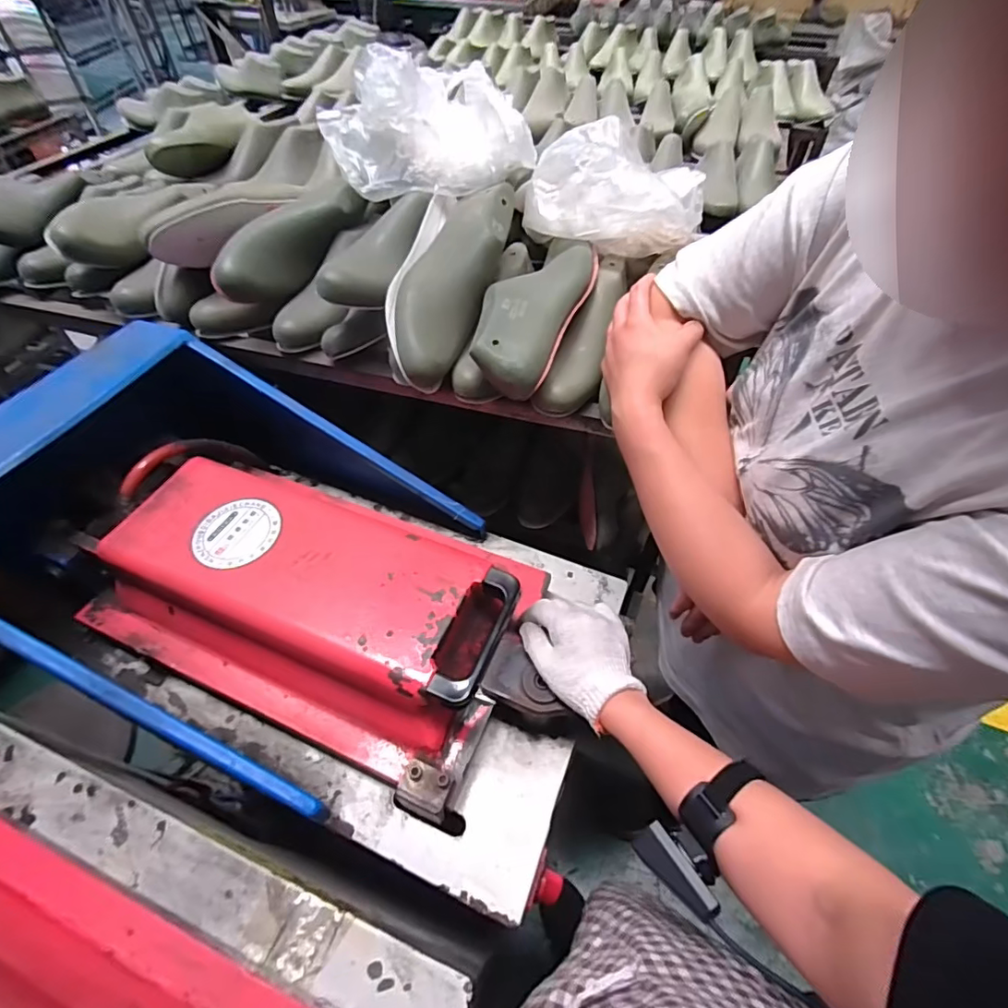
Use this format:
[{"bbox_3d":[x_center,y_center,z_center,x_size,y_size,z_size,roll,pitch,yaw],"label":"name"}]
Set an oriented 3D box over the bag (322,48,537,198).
[{"bbox_3d":[-0.100,-0.482,0.661,0.249,0.123,0.154,-11,47,-12],"label":"bag"}]

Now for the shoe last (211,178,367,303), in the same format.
[{"bbox_3d":[-0.287,-0.353,0.700,0.063,0.080,0.236,30,68,25],"label":"shoe last"}]

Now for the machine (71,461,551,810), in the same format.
[{"bbox_3d":[-0.222,0.090,0.614,0.490,0.120,0.283,19,48,17],"label":"machine"}]

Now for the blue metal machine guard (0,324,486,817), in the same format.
[{"bbox_3d":[-0.355,0.015,0.614,0.528,0.219,0.405,17,48,15],"label":"blue metal machine guard"}]

